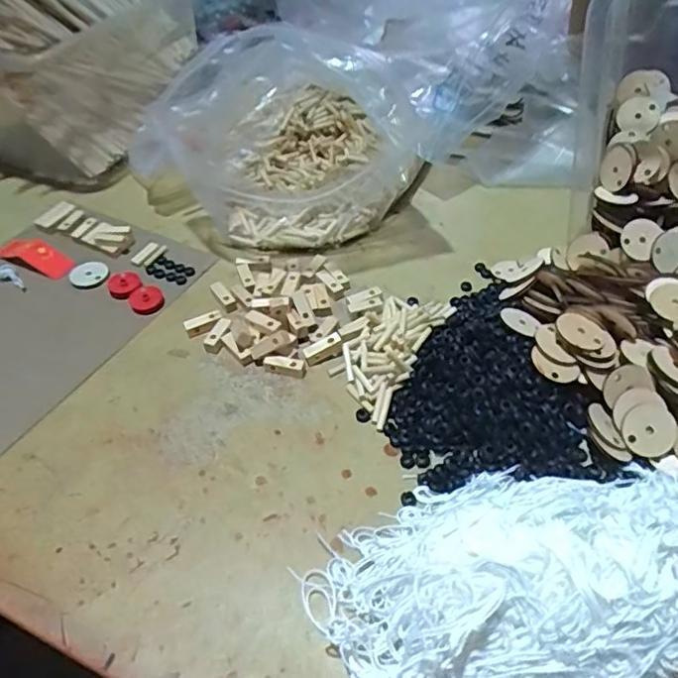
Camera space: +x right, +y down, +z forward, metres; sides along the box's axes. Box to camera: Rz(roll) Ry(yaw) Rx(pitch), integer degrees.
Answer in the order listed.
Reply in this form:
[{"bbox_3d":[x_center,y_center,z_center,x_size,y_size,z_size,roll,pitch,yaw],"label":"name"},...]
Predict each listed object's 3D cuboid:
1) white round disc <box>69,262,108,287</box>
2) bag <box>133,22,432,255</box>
[{"bbox_3d":[-0.221,-0.057,0.528,0.032,0.009,0.031,-17,48,-14],"label":"white round disc"},{"bbox_3d":[-0.051,-0.206,0.574,0.249,0.134,0.202,-26,50,-20],"label":"bag"}]

